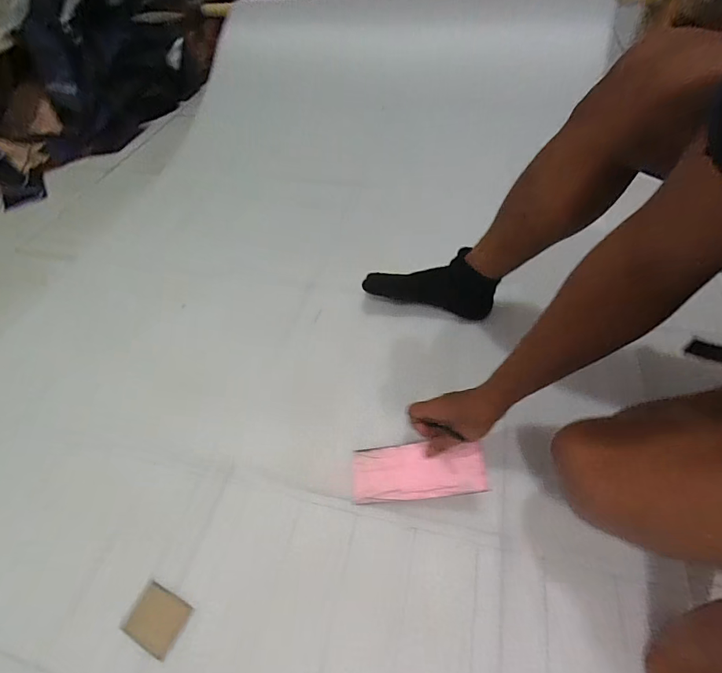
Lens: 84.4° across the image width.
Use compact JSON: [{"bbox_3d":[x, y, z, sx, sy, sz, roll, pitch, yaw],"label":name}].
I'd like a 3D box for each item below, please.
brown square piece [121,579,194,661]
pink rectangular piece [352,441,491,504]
[{"bbox_3d":[-0.253,0.351,0.495,0.072,0.005,0.057,20,56,18],"label":"brown square piece"},{"bbox_3d":[0.075,0.183,0.549,0.184,0.012,0.075,-15,55,21],"label":"pink rectangular piece"}]

